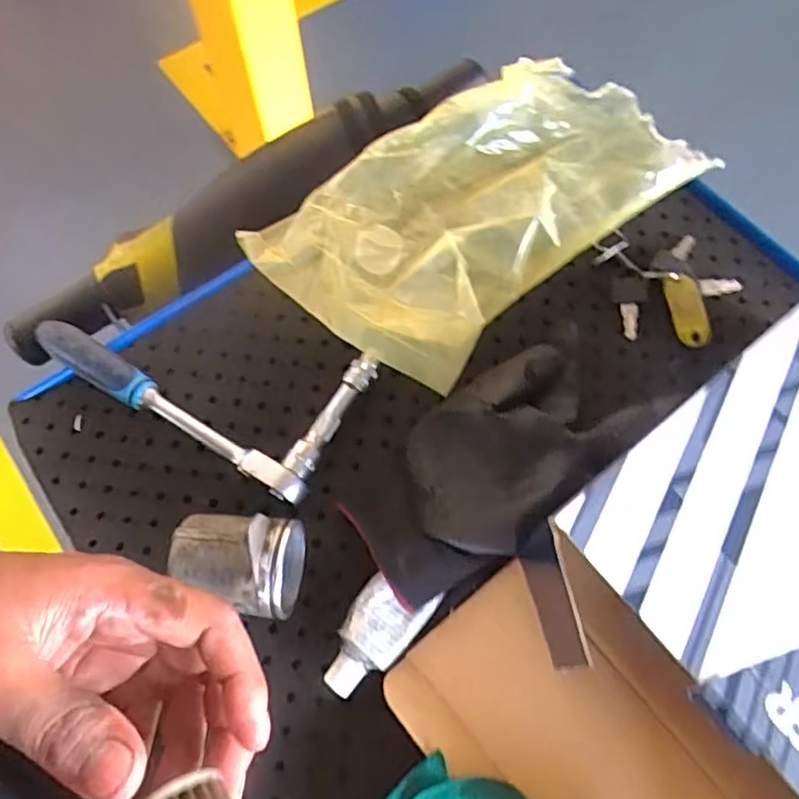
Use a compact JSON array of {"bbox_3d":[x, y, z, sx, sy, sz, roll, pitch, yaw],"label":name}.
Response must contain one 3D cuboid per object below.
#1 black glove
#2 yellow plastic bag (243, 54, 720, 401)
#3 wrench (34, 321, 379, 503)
[{"bbox_3d":[0.050,0.035,0.353,0.164,0.032,0.088,-40,71,-12],"label":"black glove"},{"bbox_3d":[0.041,-0.133,0.396,0.255,0.085,0.169,-39,64,-10],"label":"yellow plastic bag"},{"bbox_3d":[-0.115,-0.021,0.380,0.178,0.034,0.093,26,69,12],"label":"wrench"}]

